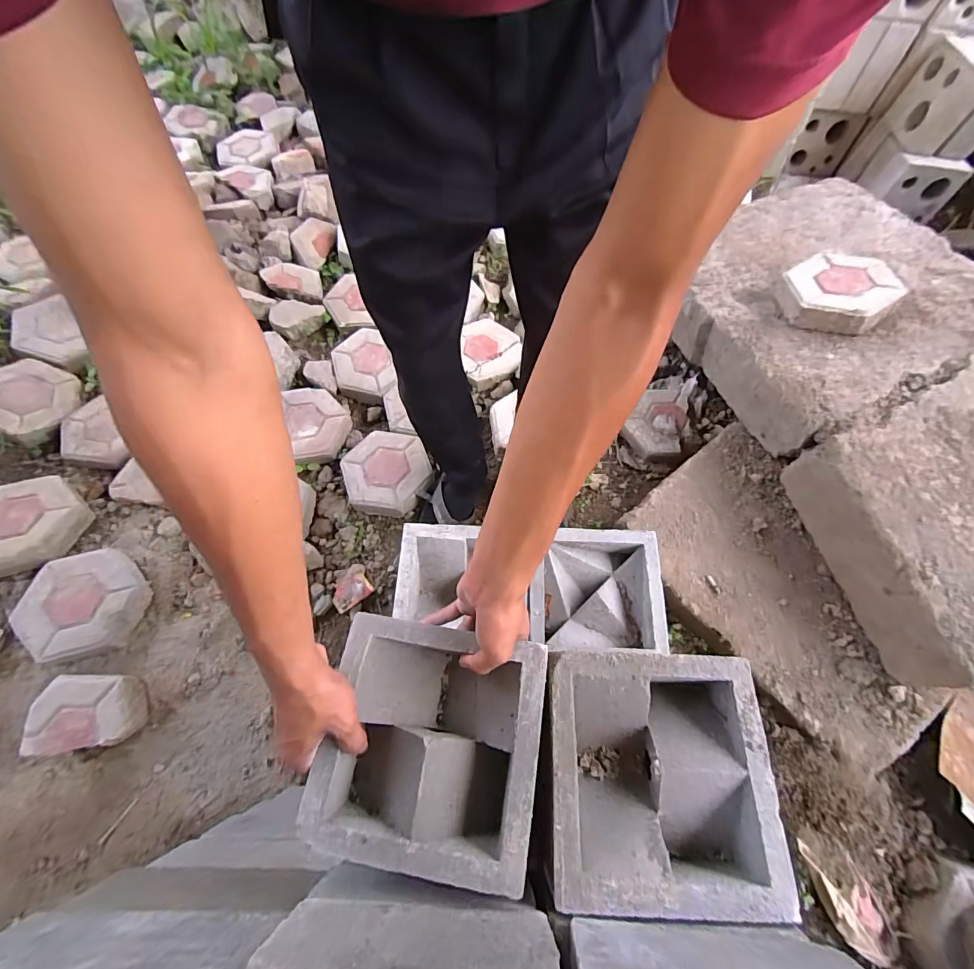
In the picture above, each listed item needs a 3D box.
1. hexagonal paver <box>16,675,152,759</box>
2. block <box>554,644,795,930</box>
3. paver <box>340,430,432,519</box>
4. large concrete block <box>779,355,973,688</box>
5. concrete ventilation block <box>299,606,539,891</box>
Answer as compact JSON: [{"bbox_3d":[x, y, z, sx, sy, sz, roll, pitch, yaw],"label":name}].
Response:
[{"bbox_3d":[-0.720,0.410,0.801,0.170,0.066,0.125,-7,65,-5],"label":"hexagonal paver"},{"bbox_3d":[0.157,0.271,0.424,0.198,0.065,0.197,3,65,0],"label":"block"},{"bbox_3d":[-0.238,-0.033,1.052,0.201,0.067,0.229,-15,66,-9],"label":"paver"},{"bbox_3d":[0.931,0.017,0.808,0.600,0.171,0.506,-13,66,-8],"label":"large concrete block"},{"bbox_3d":[-0.054,0.244,0.430,0.193,0.068,0.192,9,68,3],"label":"concrete ventilation block"}]

